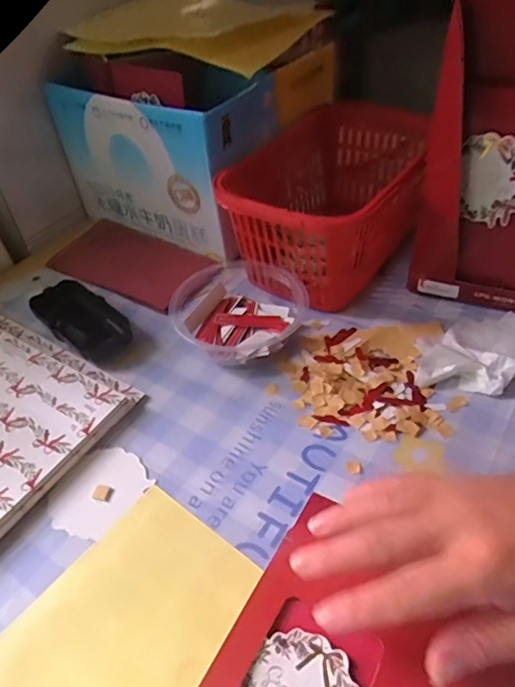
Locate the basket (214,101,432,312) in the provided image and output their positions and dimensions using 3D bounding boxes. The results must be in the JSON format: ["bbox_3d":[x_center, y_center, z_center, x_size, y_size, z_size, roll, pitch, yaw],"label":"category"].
[{"bbox_3d":[0.076,-0.138,0.532,0.156,0.109,0.236,22,49,25],"label":"basket"}]

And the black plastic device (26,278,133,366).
[{"bbox_3d":[-0.164,-0.024,0.492,0.105,0.028,0.056,29,53,30],"label":"black plastic device"}]

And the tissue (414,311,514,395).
[{"bbox_3d":[0.183,0.010,0.432,0.114,0.019,0.075,-24,47,-19],"label":"tissue"}]

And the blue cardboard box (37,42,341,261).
[{"bbox_3d":[-0.066,-0.241,0.603,0.223,0.163,0.219,26,51,28],"label":"blue cardboard box"}]

